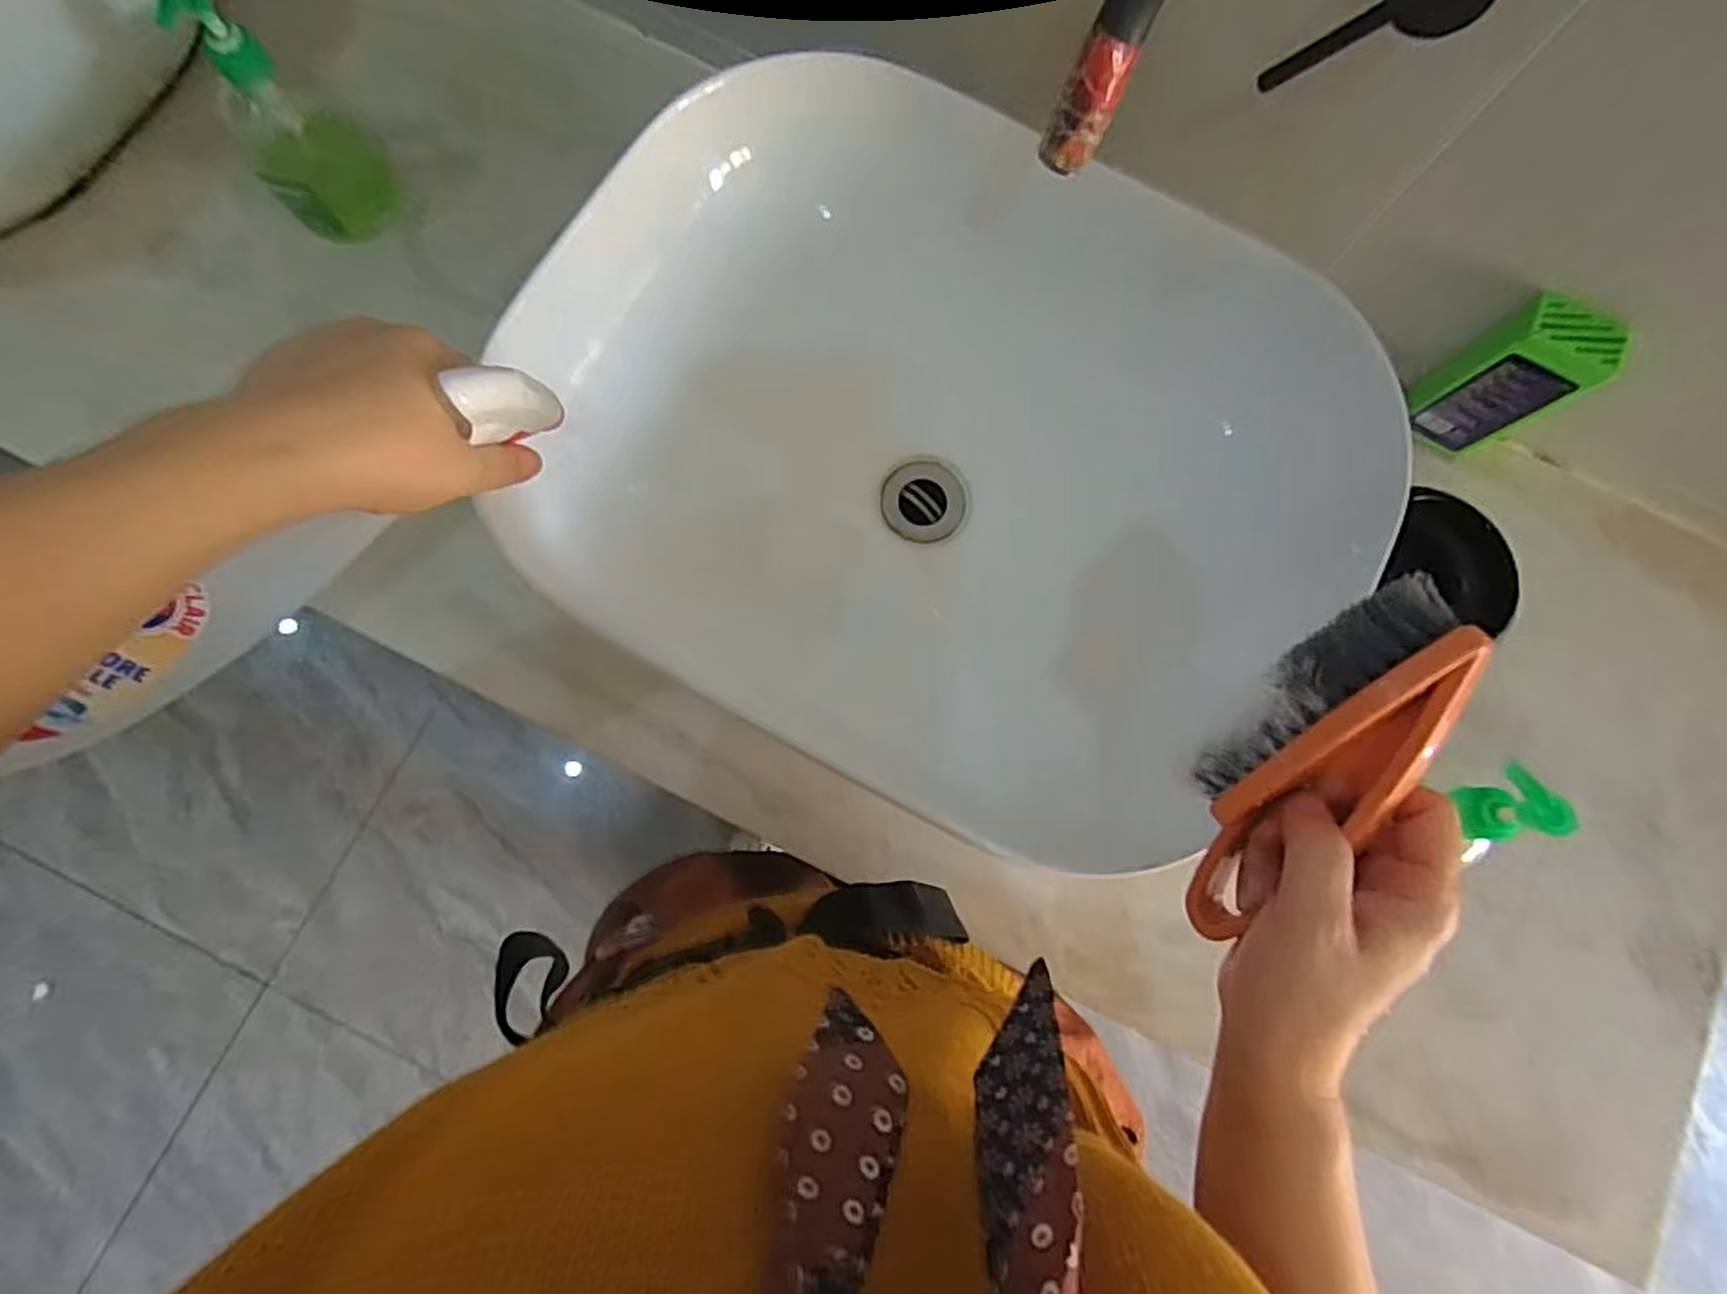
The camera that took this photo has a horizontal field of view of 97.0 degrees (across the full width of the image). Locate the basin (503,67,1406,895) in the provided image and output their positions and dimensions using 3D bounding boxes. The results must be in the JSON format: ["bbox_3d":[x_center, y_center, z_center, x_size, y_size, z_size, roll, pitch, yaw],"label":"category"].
[{"bbox_3d":[0.051,-0.128,0.503,0.486,0.148,0.361,28,79,4],"label":"basin"}]

